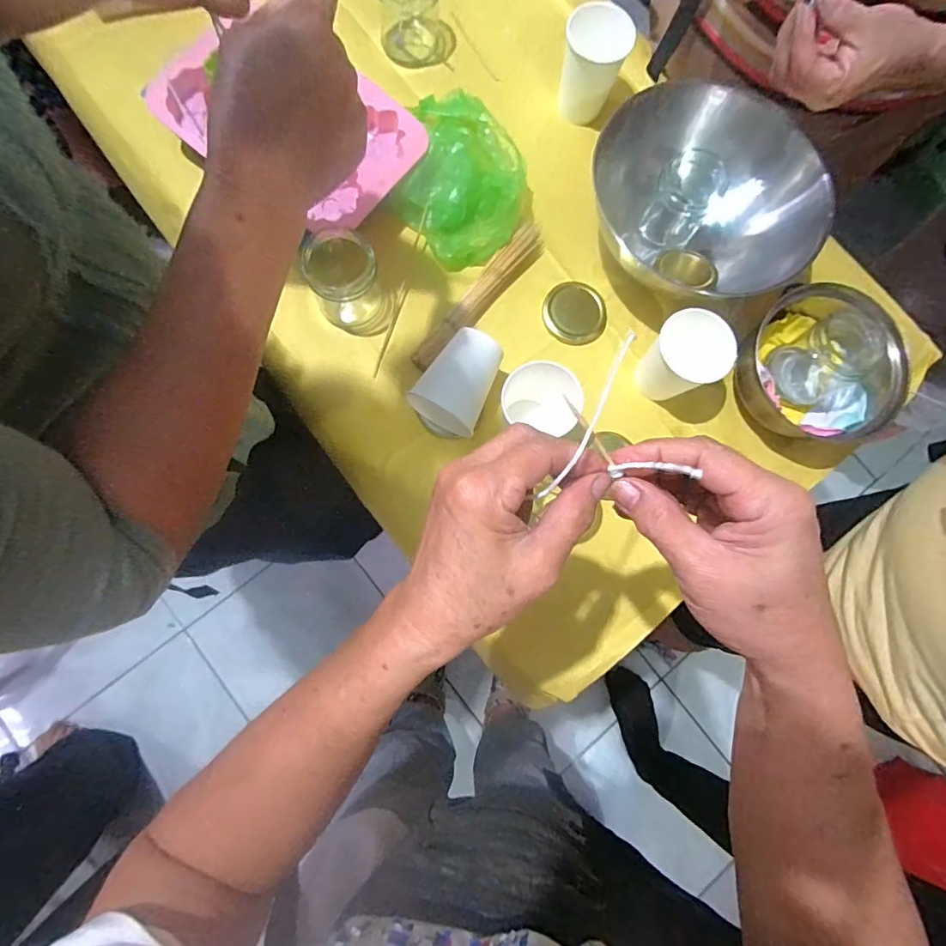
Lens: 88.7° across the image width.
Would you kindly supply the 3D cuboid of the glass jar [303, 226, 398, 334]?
[{"bbox_3d":[-0.124,-0.191,0.490,0.079,0.075,0.068,39,81,6],"label":"glass jar"}]

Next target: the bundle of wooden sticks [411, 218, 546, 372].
[{"bbox_3d":[0.008,-0.188,0.519,0.028,0.027,0.200,38,81,5],"label":"bundle of wooden sticks"}]

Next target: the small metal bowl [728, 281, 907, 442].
[{"bbox_3d":[0.351,-0.103,0.494,0.138,0.070,0.156,-40,83,-8],"label":"small metal bowl"}]

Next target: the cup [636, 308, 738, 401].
[{"bbox_3d":[0.211,-0.113,0.487,0.068,0.080,0.073,-39,83,-8],"label":"cup"}]

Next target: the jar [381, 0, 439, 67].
[{"bbox_3d":[-0.071,-0.513,0.534,0.067,0.086,0.053,0,80,-1],"label":"jar"}]

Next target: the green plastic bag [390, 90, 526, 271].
[{"bbox_3d":[-0.009,-0.316,0.525,0.135,0.049,0.174,12,79,1],"label":"green plastic bag"}]

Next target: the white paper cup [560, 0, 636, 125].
[{"bbox_3d":[0.130,-0.445,0.525,0.069,0.085,0.076,10,79,0],"label":"white paper cup"}]

